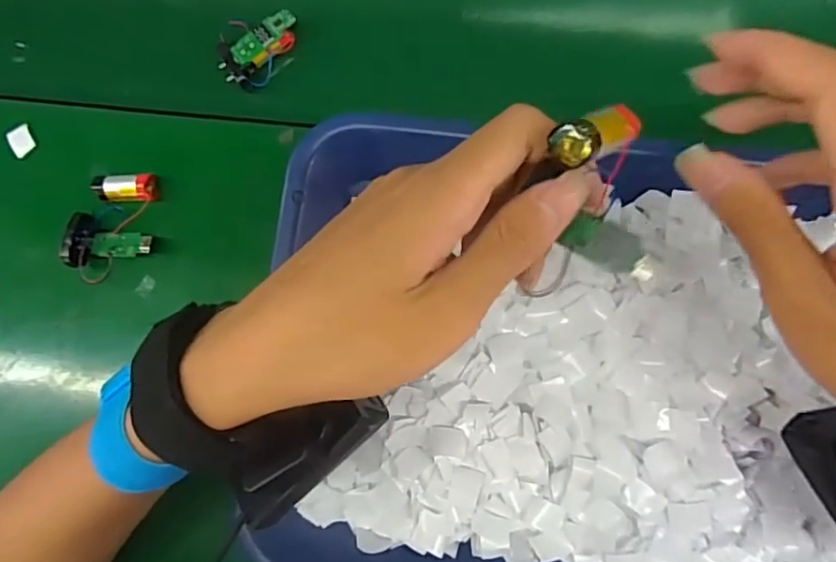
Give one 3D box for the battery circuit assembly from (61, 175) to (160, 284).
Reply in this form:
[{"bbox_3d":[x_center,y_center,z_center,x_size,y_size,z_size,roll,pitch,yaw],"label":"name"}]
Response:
[{"bbox_3d":[-0.185,-0.033,0.362,0.049,0.025,0.066,-2,83,4],"label":"battery circuit assembly"}]

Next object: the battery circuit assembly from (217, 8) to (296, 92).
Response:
[{"bbox_3d":[-0.101,-0.147,0.367,0.034,0.014,0.053,34,87,8],"label":"battery circuit assembly"}]

